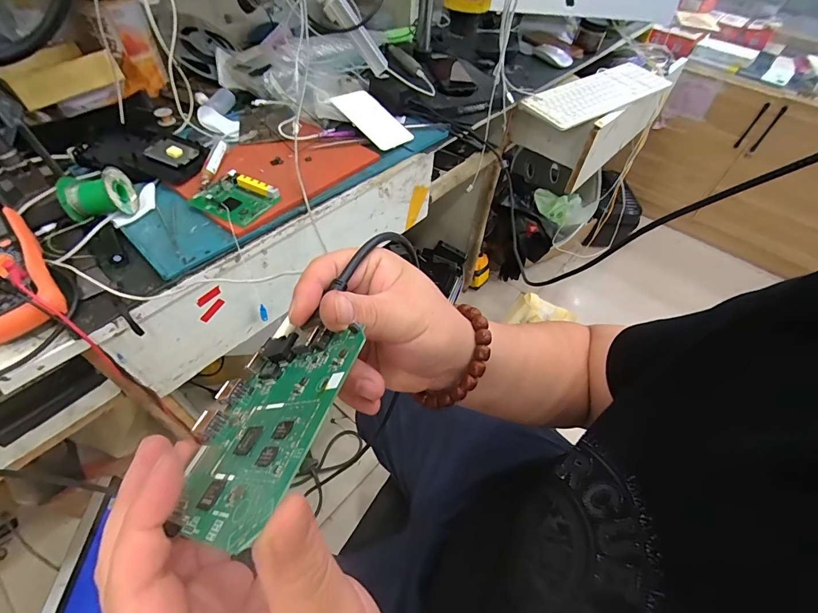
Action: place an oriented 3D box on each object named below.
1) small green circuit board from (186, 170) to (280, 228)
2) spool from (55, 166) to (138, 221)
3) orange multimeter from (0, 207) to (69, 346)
[{"bbox_3d":[-0.254,-0.160,0.576,0.116,0.018,0.082,23,54,14],"label":"small green circuit board"},{"bbox_3d":[-0.420,-0.150,0.531,0.075,0.056,0.060,-6,52,-9],"label":"spool"},{"bbox_3d":[-0.463,-0.036,0.447,0.196,0.057,0.088,39,59,24],"label":"orange multimeter"}]

